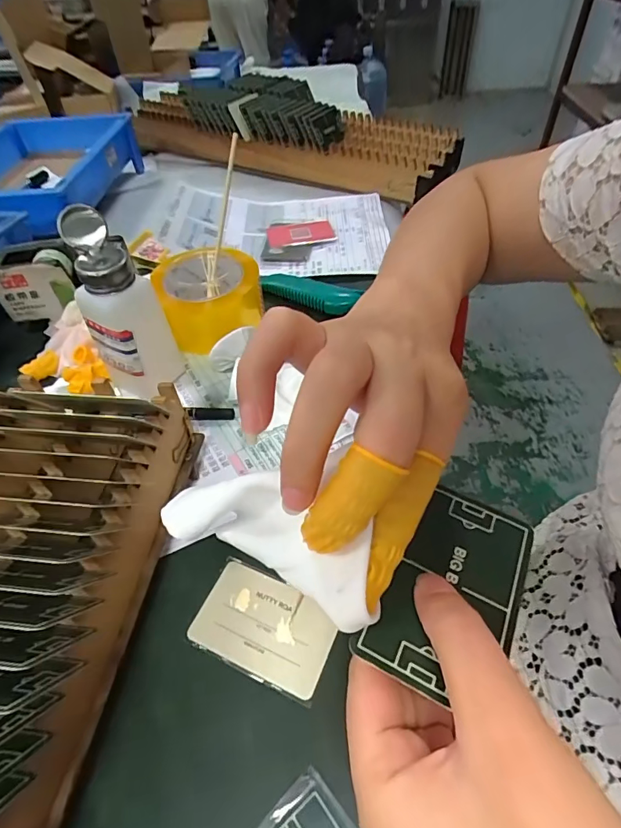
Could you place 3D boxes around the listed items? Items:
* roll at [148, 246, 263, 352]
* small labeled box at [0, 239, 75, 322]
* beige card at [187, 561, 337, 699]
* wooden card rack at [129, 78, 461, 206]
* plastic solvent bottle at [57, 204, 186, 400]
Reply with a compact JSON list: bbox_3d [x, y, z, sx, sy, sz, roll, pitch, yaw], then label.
[{"bbox_3d":[-0.108,-0.122,0.469,0.102,0.076,0.102,-2,48,2],"label":"roll"},{"bbox_3d":[-0.284,-0.141,0.474,0.078,0.059,0.052,-7,48,-3],"label":"small labeled box"},{"bbox_3d":[-0.028,0.130,0.278,0.083,0.004,0.053,17,55,18],"label":"beige card"},{"bbox_3d":[-0.033,-0.476,0.748,0.540,0.094,0.202,15,50,16],"label":"wooden card rack"},{"bbox_3d":[-0.160,-0.086,0.379,0.057,0.146,0.059,16,50,17],"label":"plastic solvent bottle"}]

